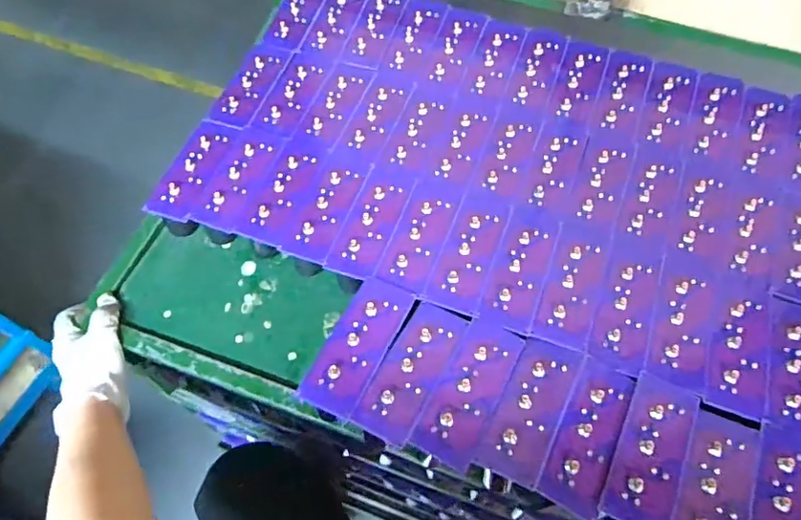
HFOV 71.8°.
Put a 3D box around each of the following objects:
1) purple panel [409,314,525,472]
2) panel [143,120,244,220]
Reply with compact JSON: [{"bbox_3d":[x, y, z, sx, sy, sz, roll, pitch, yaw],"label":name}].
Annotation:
[{"bbox_3d":[0.062,0.113,0.493,0.053,0.016,0.134,25,65,12],"label":"purple panel"},{"bbox_3d":[-0.230,-0.103,0.619,0.050,0.008,0.129,18,64,11],"label":"panel"}]

